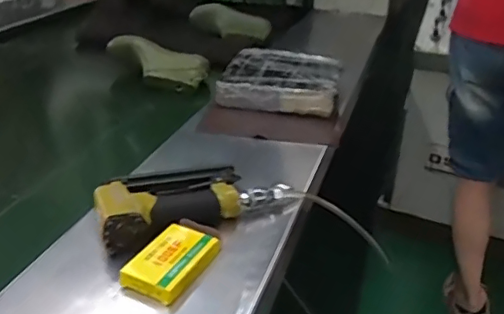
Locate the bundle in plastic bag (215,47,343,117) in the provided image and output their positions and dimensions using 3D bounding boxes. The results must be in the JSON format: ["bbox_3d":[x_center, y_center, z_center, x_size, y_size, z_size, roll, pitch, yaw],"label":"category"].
[{"bbox_3d":[0.061,-0.154,1.099,0.223,0.053,0.211,8,25,9],"label":"bundle in plastic bag"}]

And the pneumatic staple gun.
[{"bbox_3d":[-0.081,0.049,0.716,0.258,0.048,0.128,-14,30,-33],"label":"pneumatic staple gun"}]

